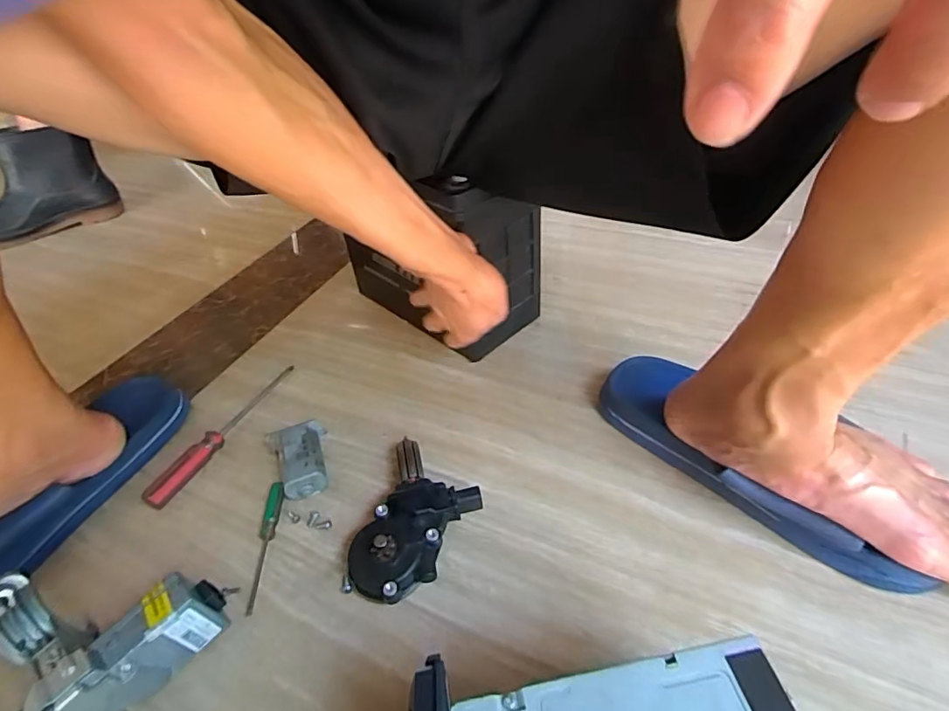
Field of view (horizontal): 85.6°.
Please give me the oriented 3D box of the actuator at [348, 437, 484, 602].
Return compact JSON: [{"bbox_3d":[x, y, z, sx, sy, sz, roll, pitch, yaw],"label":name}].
[{"bbox_3d":[-0.058,0.138,0.427,0.090,0.032,0.124,19,46,26],"label":"actuator"}]

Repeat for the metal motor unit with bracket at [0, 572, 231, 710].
[{"bbox_3d":[-0.256,0.188,0.355,0.105,0.081,0.121,23,48,30],"label":"metal motor unit with bracket"}]

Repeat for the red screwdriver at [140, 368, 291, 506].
[{"bbox_3d":[-0.258,0.074,0.535,0.019,0.026,0.201,11,43,19],"label":"red screwdriver"}]

